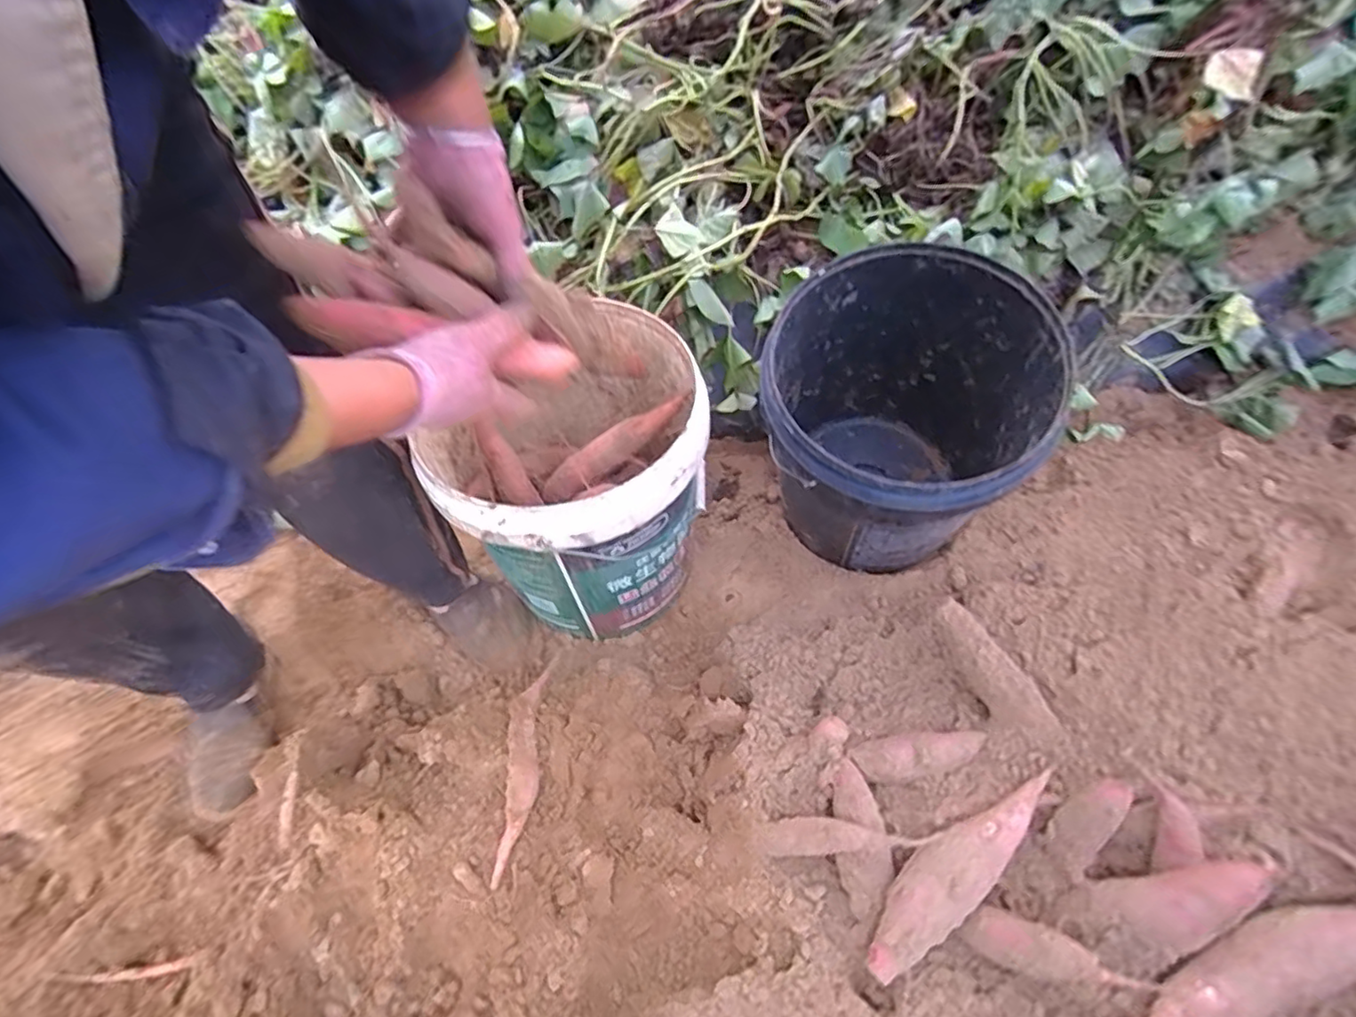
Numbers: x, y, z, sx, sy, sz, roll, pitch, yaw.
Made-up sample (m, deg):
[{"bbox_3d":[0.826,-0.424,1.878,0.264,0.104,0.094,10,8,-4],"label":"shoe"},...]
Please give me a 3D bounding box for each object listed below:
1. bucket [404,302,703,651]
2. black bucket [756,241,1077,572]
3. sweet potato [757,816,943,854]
[{"bbox_3d":[-0.107,-0.013,0.768,0.305,0.326,0.268,-39,62,-21],"label":"bucket"},{"bbox_3d":[0.258,-0.090,0.771,0.305,0.360,0.341,3,57,7],"label":"black bucket"},{"bbox_3d":[0.156,0.313,0.589,0.166,0.027,0.034,-12,52,24],"label":"sweet potato"}]

